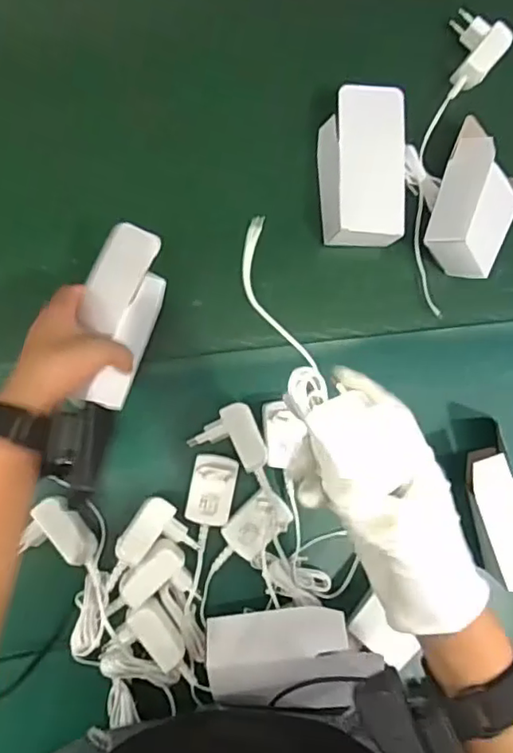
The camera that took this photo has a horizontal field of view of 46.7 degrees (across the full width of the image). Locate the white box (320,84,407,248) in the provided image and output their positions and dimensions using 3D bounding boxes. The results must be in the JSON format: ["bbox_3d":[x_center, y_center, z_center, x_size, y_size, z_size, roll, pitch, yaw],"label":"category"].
[{"bbox_3d":[0.101,-0.198,0.566,0.073,0.043,0.151,0,86,-7],"label":"white box"}]

